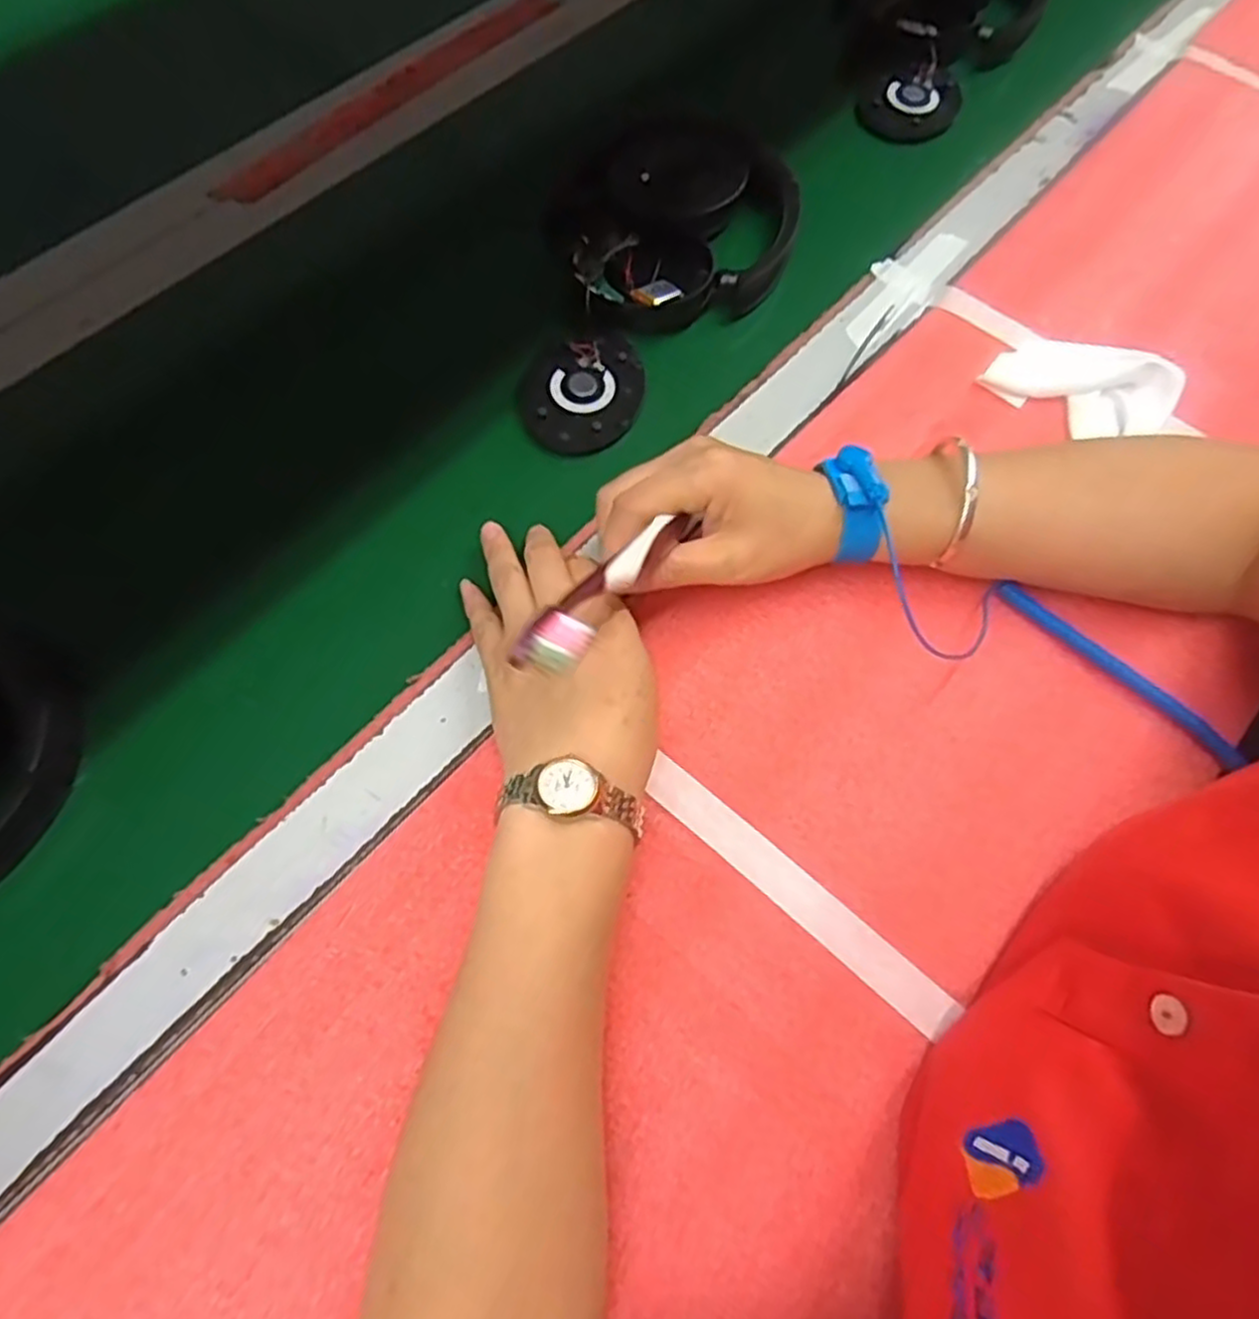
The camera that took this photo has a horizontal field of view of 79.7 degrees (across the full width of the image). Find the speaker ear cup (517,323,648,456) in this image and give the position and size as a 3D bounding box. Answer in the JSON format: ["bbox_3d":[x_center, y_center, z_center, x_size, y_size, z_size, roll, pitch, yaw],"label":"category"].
[{"bbox_3d":[-0.025,-0.159,0.434,0.066,0.011,0.090,18,69,4],"label":"speaker ear cup"}]

